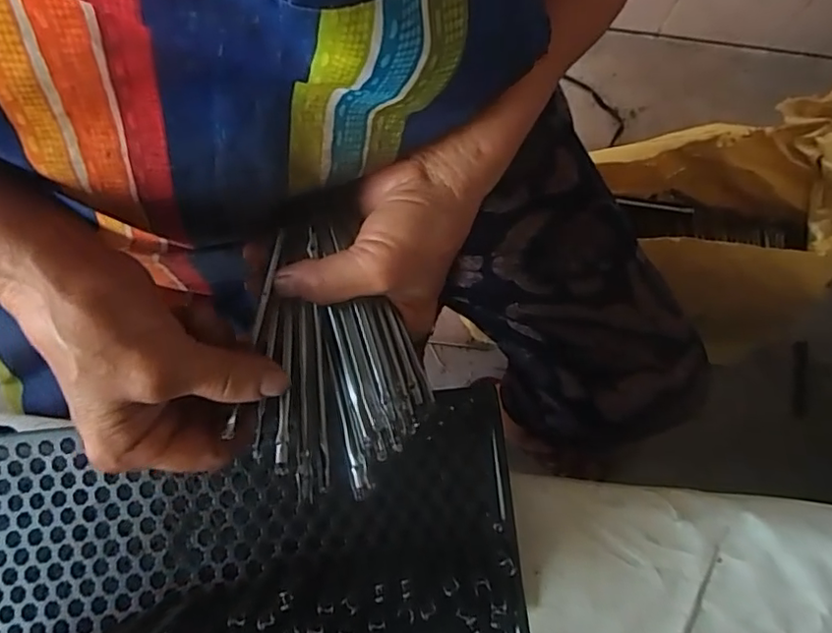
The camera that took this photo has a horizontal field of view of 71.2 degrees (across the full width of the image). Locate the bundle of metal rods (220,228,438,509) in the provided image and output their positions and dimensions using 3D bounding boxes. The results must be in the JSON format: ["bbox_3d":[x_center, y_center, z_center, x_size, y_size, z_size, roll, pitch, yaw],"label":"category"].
[{"bbox_3d":[-0.045,0.021,0.281,0.081,0.022,0.118,-25,80,-5],"label":"bundle of metal rods"}]

